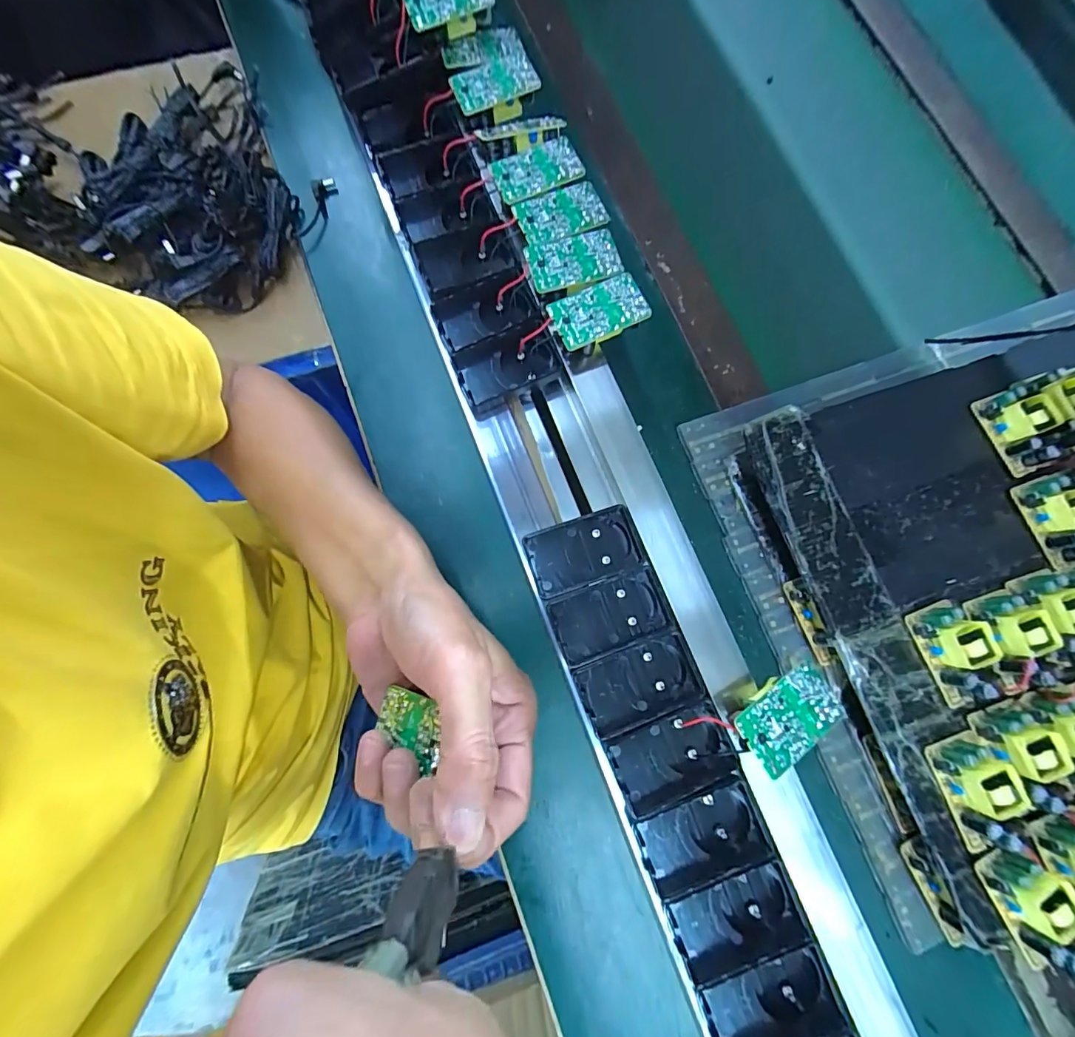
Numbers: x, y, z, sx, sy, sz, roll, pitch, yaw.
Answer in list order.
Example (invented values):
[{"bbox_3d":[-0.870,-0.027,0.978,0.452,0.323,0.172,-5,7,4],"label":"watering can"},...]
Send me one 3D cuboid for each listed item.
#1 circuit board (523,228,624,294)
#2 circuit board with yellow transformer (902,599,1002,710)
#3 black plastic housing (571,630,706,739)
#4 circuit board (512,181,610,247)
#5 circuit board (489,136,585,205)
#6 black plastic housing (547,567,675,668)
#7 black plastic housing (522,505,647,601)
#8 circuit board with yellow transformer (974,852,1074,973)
[{"bbox_3d":[0.026,-0.181,0.318,0.063,0.004,0.039,-14,78,-2],"label":"circuit board"},{"bbox_3d":[0.281,0.089,0.301,0.035,0.021,0.062,-19,79,-7],"label":"circuit board with yellow transformer"},{"bbox_3d":[0.062,0.103,0.283,0.070,0.016,0.042,-19,79,-7],"label":"black plastic housing"},{"bbox_3d":[0.018,-0.219,0.332,0.063,0.009,0.039,-19,78,-3],"label":"circuit board"},{"bbox_3d":[-0.001,-0.256,0.333,0.061,0.008,0.036,-21,79,-4],"label":"circuit board"},{"bbox_3d":[0.046,0.064,0.294,0.070,0.017,0.044,-18,78,-6],"label":"black plastic housing"},{"bbox_3d":[0.030,0.022,0.301,0.071,0.018,0.043,-18,78,-6],"label":"black plastic housing"},{"bbox_3d":[0.298,0.230,0.269,0.036,0.021,0.062,-23,79,-7],"label":"circuit board with yellow transformer"}]

